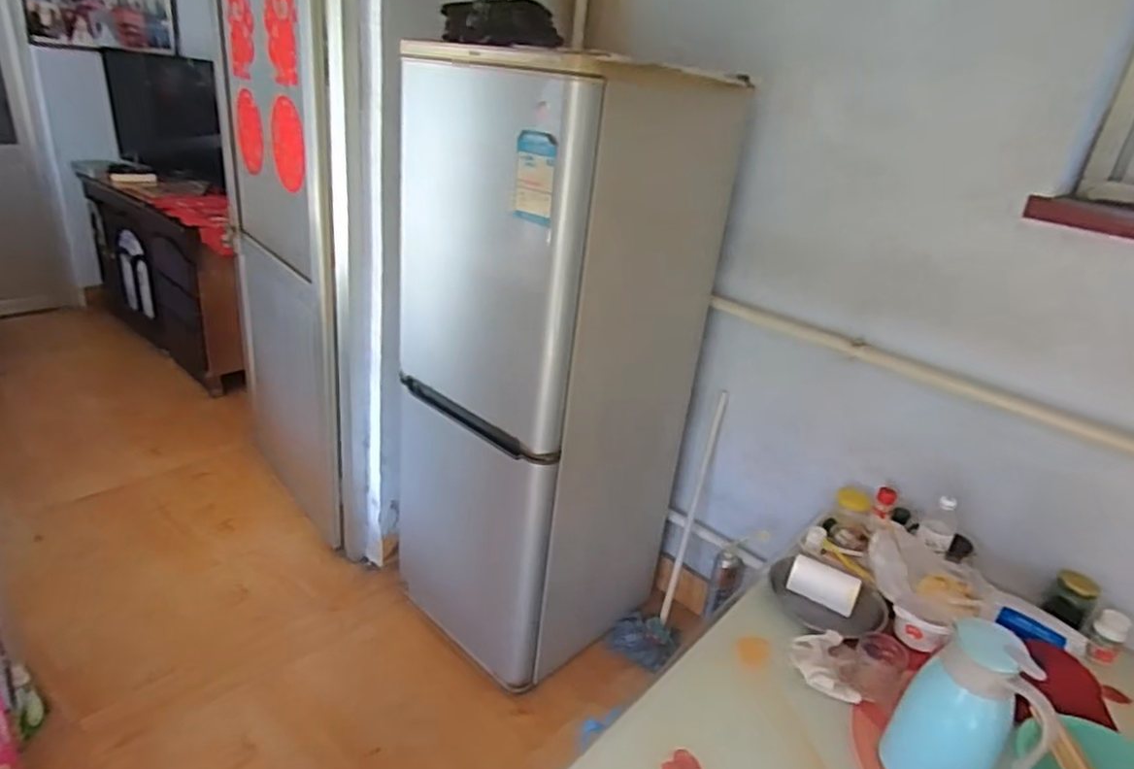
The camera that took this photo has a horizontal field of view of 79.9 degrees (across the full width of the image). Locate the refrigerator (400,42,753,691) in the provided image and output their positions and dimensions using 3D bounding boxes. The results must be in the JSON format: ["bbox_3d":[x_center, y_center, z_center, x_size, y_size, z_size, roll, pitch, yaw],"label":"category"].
[{"bbox_3d":[-0.052,-0.024,1.872,0.661,1.550,0.631,-18,35,-43],"label":"refrigerator"}]

